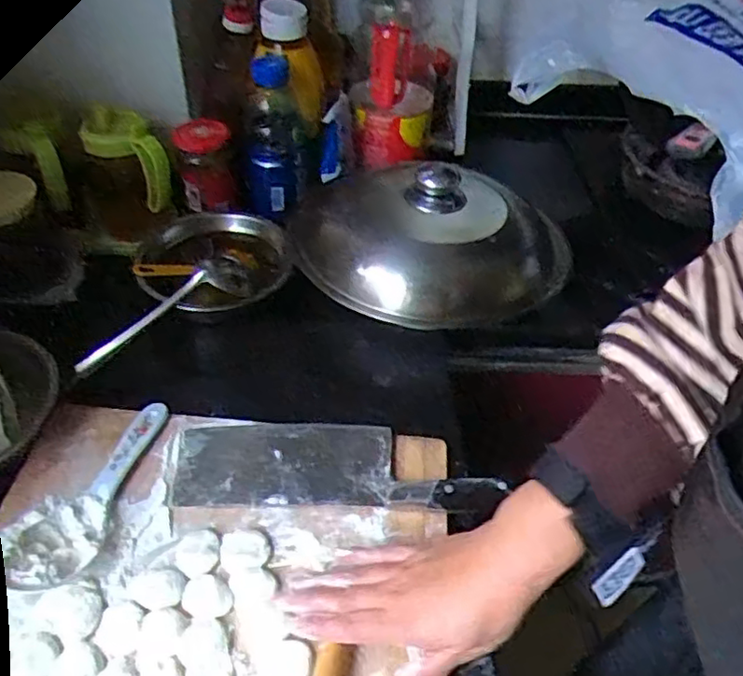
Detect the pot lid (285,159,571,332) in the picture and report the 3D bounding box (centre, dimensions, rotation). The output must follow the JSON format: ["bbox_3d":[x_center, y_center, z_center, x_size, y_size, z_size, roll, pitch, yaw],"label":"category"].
[{"bbox_3d":[0.058,-0.114,0.697,0.272,0.092,0.233,-7,45,-11],"label":"pot lid"}]

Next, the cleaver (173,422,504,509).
[{"bbox_3d":[-0.030,0.101,0.551,0.257,0.024,0.080,3,46,-4],"label":"cleaver"}]

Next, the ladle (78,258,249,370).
[{"bbox_3d":[-0.211,-0.024,0.664,0.188,0.040,0.052,-34,55,-3],"label":"ladle"}]

